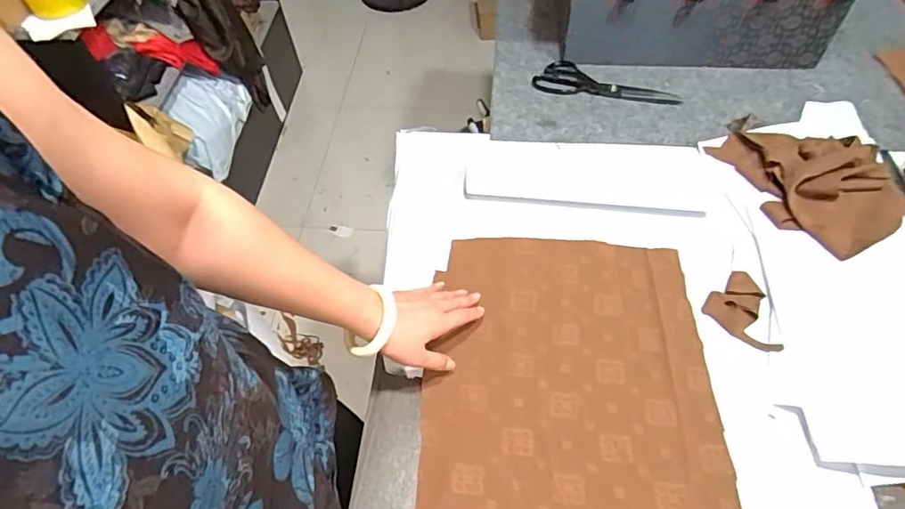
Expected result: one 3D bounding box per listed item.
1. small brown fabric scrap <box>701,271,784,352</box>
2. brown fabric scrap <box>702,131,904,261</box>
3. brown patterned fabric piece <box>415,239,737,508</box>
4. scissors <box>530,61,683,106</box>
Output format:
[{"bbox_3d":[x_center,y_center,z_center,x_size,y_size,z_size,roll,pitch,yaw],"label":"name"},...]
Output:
[{"bbox_3d":[0.399,0.079,0.698,0.088,0.011,0.102,-35,61,-20],"label":"small brown fabric scrap"},{"bbox_3d":[0.540,-0.120,0.785,0.175,0.067,0.267,-18,56,-10],"label":"brown fabric scrap"},{"bbox_3d":[0.140,0.175,0.639,0.339,0.012,0.466,2,55,4],"label":"brown patterned fabric piece"},{"bbox_3d":[0.276,-0.304,0.936,0.249,0.008,0.087,15,57,13],"label":"scissors"}]

